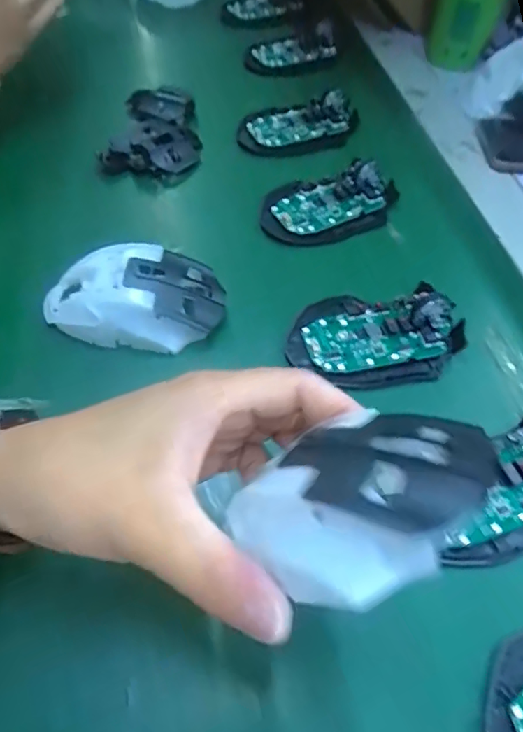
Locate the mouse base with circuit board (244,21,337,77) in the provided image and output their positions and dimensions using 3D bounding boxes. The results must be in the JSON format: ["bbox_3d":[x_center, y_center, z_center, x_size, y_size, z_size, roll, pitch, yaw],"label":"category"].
[{"bbox_3d":[0.032,-0.346,0.569,0.109,0.016,0.053,-16,73,-10],"label":"mouse base with circuit board"}]

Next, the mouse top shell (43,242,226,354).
[{"bbox_3d":[-0.083,-0.043,0.339,0.113,0.040,0.064,3,54,-3],"label":"mouse top shell"}]

